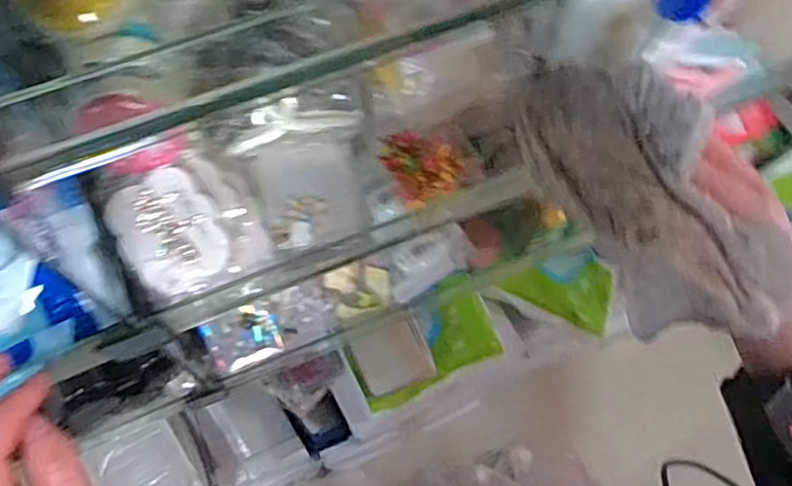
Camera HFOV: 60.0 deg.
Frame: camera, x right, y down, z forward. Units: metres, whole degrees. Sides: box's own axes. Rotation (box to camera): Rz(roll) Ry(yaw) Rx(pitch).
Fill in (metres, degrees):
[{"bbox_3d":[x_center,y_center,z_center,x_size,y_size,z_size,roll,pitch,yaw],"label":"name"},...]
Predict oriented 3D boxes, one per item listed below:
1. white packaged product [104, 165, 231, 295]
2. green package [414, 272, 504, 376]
[{"bbox_3d":[-0.159,-0.009,0.478,0.064,0.016,0.082,-34,75,-14],"label":"white packaged product"},{"bbox_3d":[0.082,0.103,0.908,0.097,0.036,0.114,-18,71,-9],"label":"green package"}]

